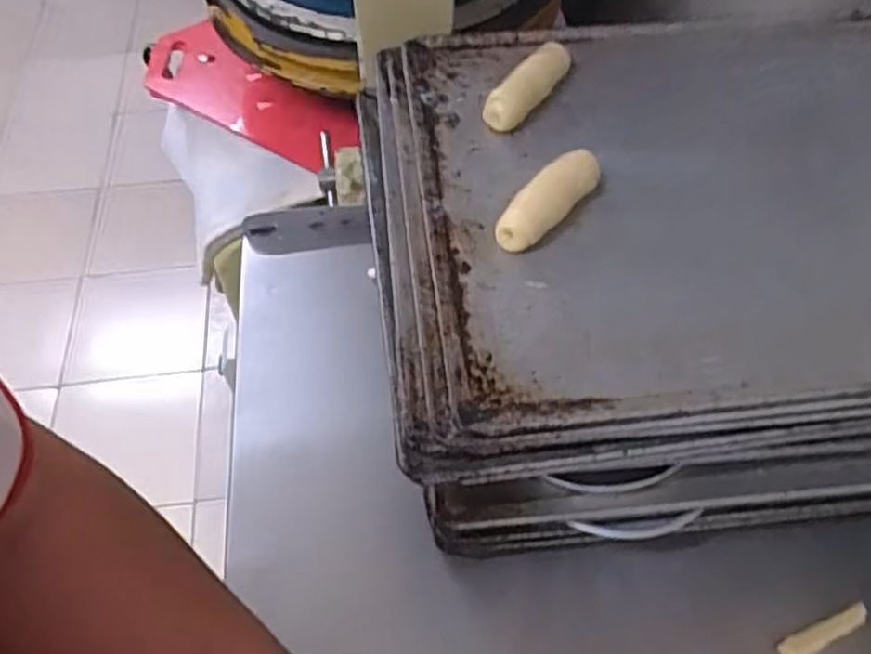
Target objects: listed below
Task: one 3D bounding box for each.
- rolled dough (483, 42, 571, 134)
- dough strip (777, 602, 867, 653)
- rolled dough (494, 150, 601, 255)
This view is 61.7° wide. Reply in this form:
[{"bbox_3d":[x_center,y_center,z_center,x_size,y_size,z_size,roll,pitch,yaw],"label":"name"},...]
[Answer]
[{"bbox_3d":[0.064,-0.168,0.507,0.022,0.020,0.084,31,60,20],"label":"rolled dough"},{"bbox_3d":[0.251,0.197,0.469,0.066,0.009,0.015,-18,56,-13],"label":"dough strip"},{"bbox_3d":[0.070,-0.079,0.449,0.026,0.019,0.085,33,60,21],"label":"rolled dough"}]

